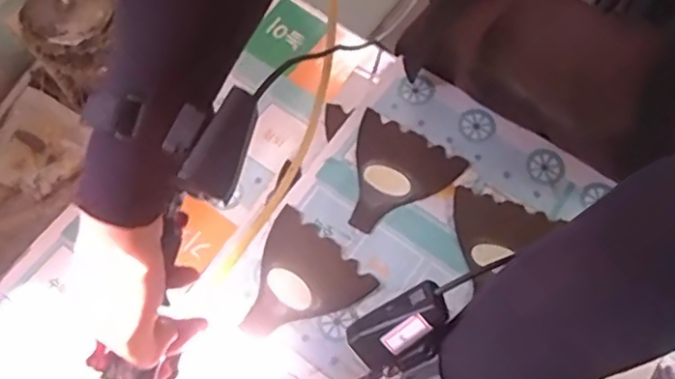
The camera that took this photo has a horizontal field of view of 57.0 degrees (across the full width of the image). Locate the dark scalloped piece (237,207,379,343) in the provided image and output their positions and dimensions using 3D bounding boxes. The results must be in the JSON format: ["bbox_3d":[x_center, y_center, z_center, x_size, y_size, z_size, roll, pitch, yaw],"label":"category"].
[{"bbox_3d":[-0.044,0.094,0.602,0.114,0.008,0.119,40,74,16],"label":"dark scalloped piece"}]

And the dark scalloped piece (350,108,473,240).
[{"bbox_3d":[0.054,-0.010,0.641,0.113,0.008,0.118,30,72,13],"label":"dark scalloped piece"}]

